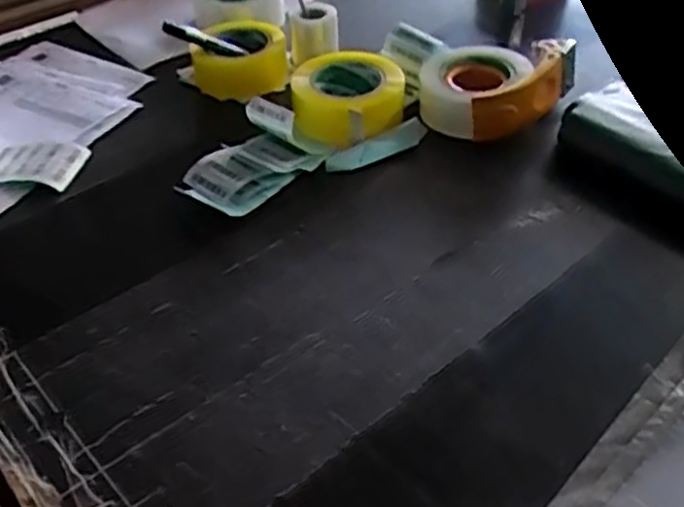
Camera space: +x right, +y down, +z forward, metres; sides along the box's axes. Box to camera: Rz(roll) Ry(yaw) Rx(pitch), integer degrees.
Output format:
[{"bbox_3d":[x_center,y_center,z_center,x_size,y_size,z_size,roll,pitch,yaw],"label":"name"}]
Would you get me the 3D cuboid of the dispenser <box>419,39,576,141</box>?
[{"bbox_3d":[0.176,-0.183,0.777,0.178,0.062,0.103,-12,45,-12],"label":"dispenser"}]

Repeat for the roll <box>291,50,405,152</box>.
[{"bbox_3d":[0.007,-0.163,0.765,0.120,0.054,0.126,0,44,0],"label":"roll"}]

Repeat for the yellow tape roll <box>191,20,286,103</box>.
[{"bbox_3d":[-0.118,-0.236,0.842,0.103,0.053,0.103,0,44,0],"label":"yellow tape roll"}]

